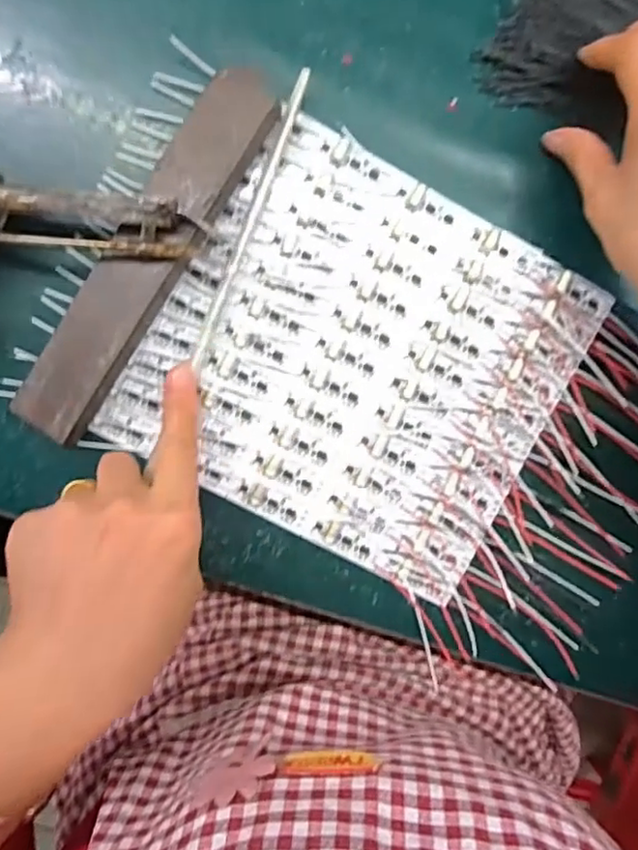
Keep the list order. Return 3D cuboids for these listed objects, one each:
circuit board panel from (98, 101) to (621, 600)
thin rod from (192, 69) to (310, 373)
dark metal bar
[{"bbox_3d":[0.025,-0.035,0.340,0.210,0.014,0.195,27,93,-8],"label":"circuit board panel"},{"bbox_3d":[-0.036,-0.103,0.323,0.005,0.009,0.155,21,95,-8],"label":"thin rod"},{"bbox_3d":[-0.085,-0.083,0.314,0.037,0.024,0.198,33,92,-9],"label":"dark metal bar"}]

